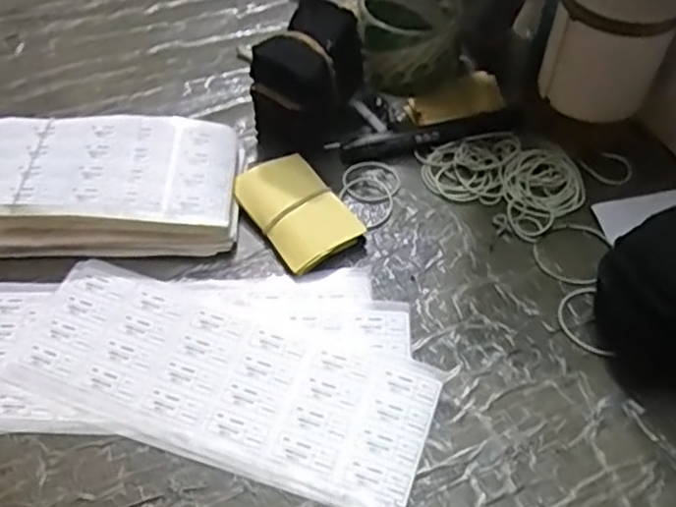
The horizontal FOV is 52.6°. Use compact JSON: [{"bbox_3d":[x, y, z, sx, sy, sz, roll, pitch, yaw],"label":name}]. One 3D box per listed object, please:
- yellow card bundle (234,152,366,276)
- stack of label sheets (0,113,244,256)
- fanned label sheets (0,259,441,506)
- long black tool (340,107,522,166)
[{"bbox_3d":[-0.030,-0.031,0.495,0.060,0.019,0.093,-31,59,-20],"label":"yellow card bundle"},{"bbox_3d":[-0.223,-0.051,0.502,0.296,0.045,0.103,-2,54,0],"label":"stack of label sheets"},{"bbox_3d":[-0.086,0.066,0.436,0.288,0.008,0.146,9,54,7],"label":"fanned label sheets"},{"bbox_3d":[0.076,-0.092,0.546,0.147,0.014,0.023,-13,55,-8],"label":"long black tool"}]

